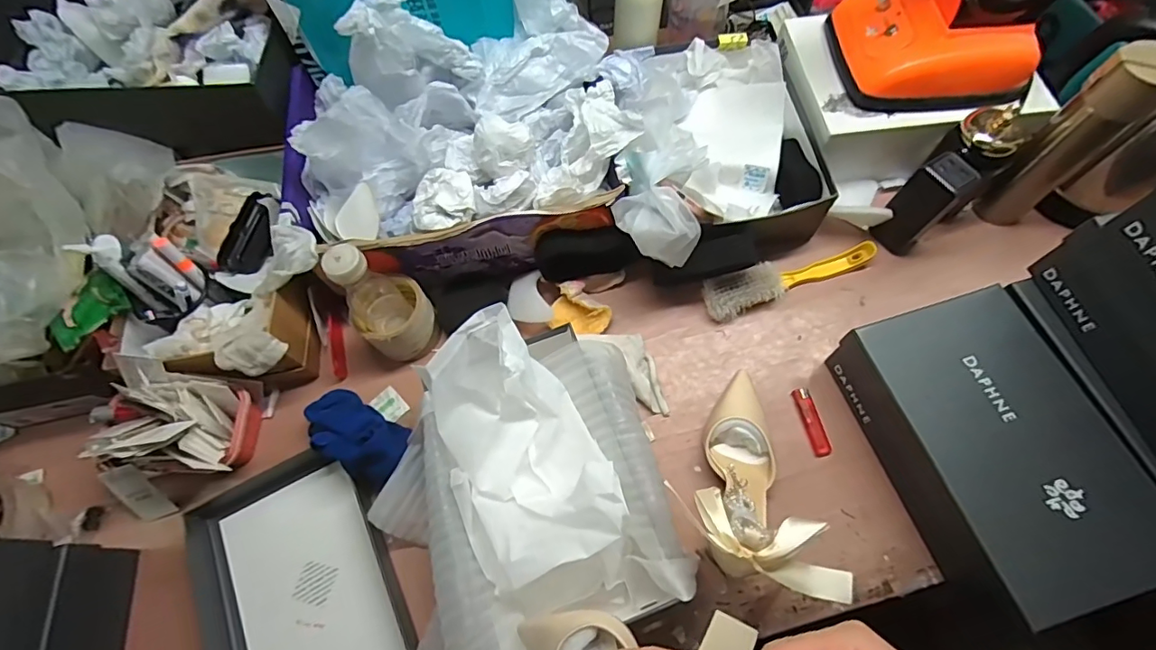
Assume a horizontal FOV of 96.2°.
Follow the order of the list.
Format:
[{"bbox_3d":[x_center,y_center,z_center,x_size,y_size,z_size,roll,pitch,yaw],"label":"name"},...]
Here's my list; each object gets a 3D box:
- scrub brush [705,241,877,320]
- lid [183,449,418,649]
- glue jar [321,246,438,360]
[{"bbox_3d":[0.281,-0.061,0.678,0.234,0.032,0.053,-15,66,-4],"label":"scrub brush"},{"bbox_3d":[-0.288,0.302,0.562,0.194,0.045,0.312,-26,67,-8],"label":"lid"},{"bbox_3d":[-0.228,-0.028,0.605,0.083,0.176,0.076,-1,66,3],"label":"glue jar"}]

